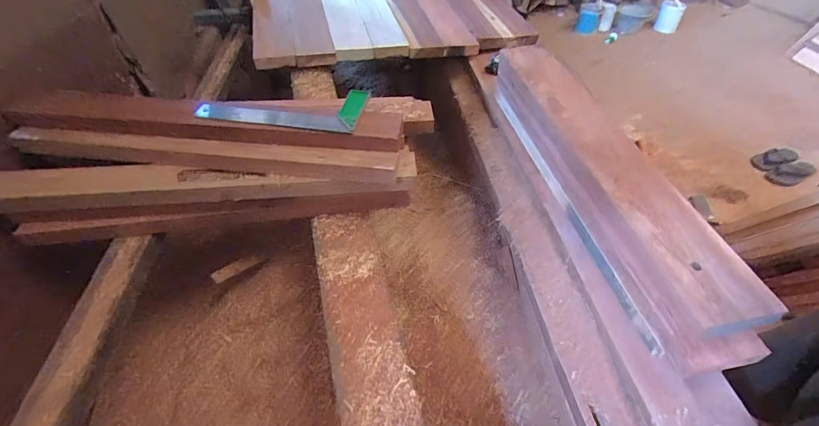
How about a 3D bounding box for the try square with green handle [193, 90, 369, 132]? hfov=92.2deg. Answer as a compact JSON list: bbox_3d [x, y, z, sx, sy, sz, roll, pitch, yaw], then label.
[{"bbox_3d":[-0.237,-0.197,0.729,0.302,0.017,0.129,4,45,5],"label":"try square with green handle"}]

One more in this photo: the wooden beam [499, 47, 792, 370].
[{"bbox_3d":[0.340,-0.095,0.762,0.127,0.134,0.779,-7,45,-7],"label":"wooden beam"}]

